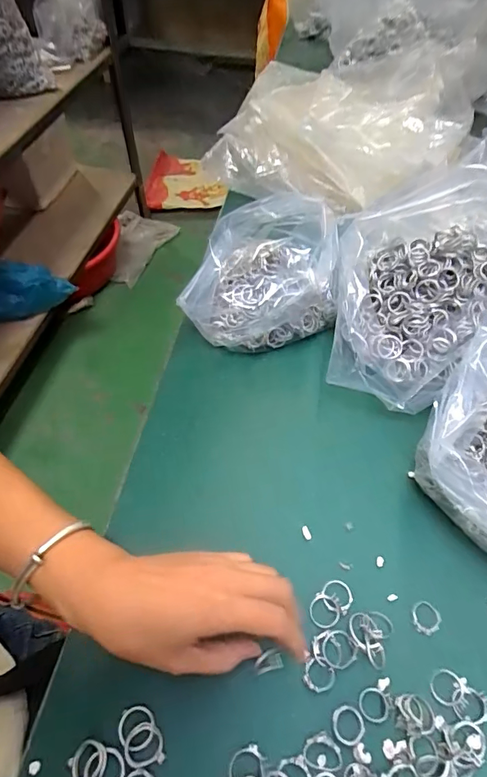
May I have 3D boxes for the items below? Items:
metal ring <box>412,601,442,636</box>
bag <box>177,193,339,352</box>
[{"bbox_3d":[0.130,0.163,0.313,0.020,0.004,0.021,1,53,-2],"label":"metal ring"},{"bbox_3d":[0.018,-0.108,0.427,0.149,0.111,0.097,4,53,0],"label":"bag"}]

